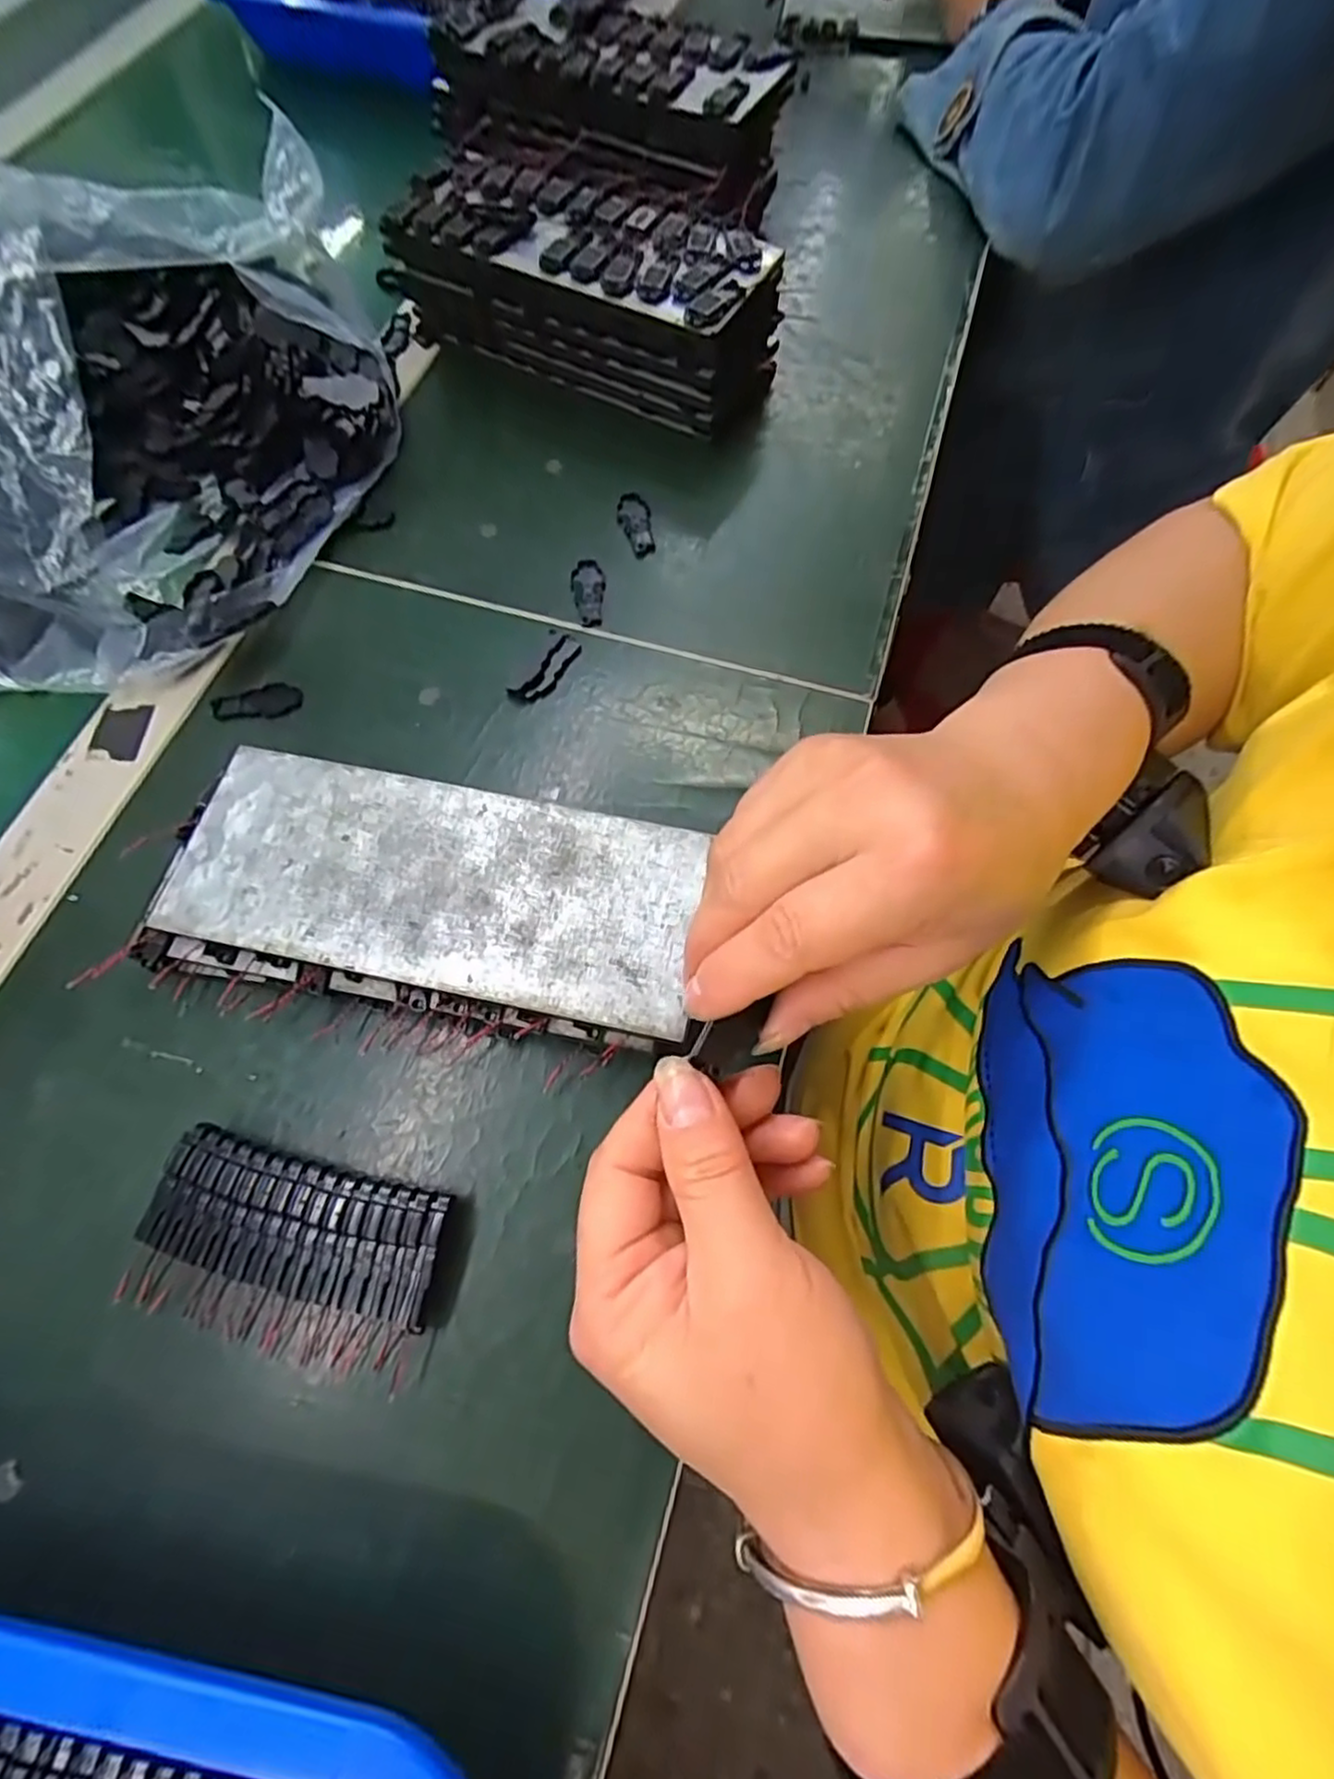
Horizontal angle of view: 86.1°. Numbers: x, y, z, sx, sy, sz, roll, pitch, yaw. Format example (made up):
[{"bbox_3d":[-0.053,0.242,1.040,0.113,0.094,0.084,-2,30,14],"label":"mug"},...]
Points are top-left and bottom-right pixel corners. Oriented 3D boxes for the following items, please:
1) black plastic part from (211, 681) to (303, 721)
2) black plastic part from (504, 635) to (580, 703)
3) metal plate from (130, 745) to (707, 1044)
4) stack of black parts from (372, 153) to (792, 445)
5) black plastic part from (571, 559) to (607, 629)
[{"bbox_3d":[-0.188,-0.086,0.325,0.039,0.004,0.018,-11,68,-5],"label":"black plastic part"},{"bbox_3d":[-0.055,-0.100,0.329,0.015,0.006,0.041,38,72,13],"label":"black plastic part"},{"bbox_3d":[-0.085,-0.004,0.263,0.189,0.004,0.078,12,68,5],"label":"metal plate"},{"bbox_3d":[-0.041,-0.324,0.388,0.209,0.064,0.078,28,70,10],"label":"stack of black parts"},{"bbox_3d":[-0.038,-0.146,0.351,0.016,0.004,0.040,-5,68,-3],"label":"black plastic part"}]

